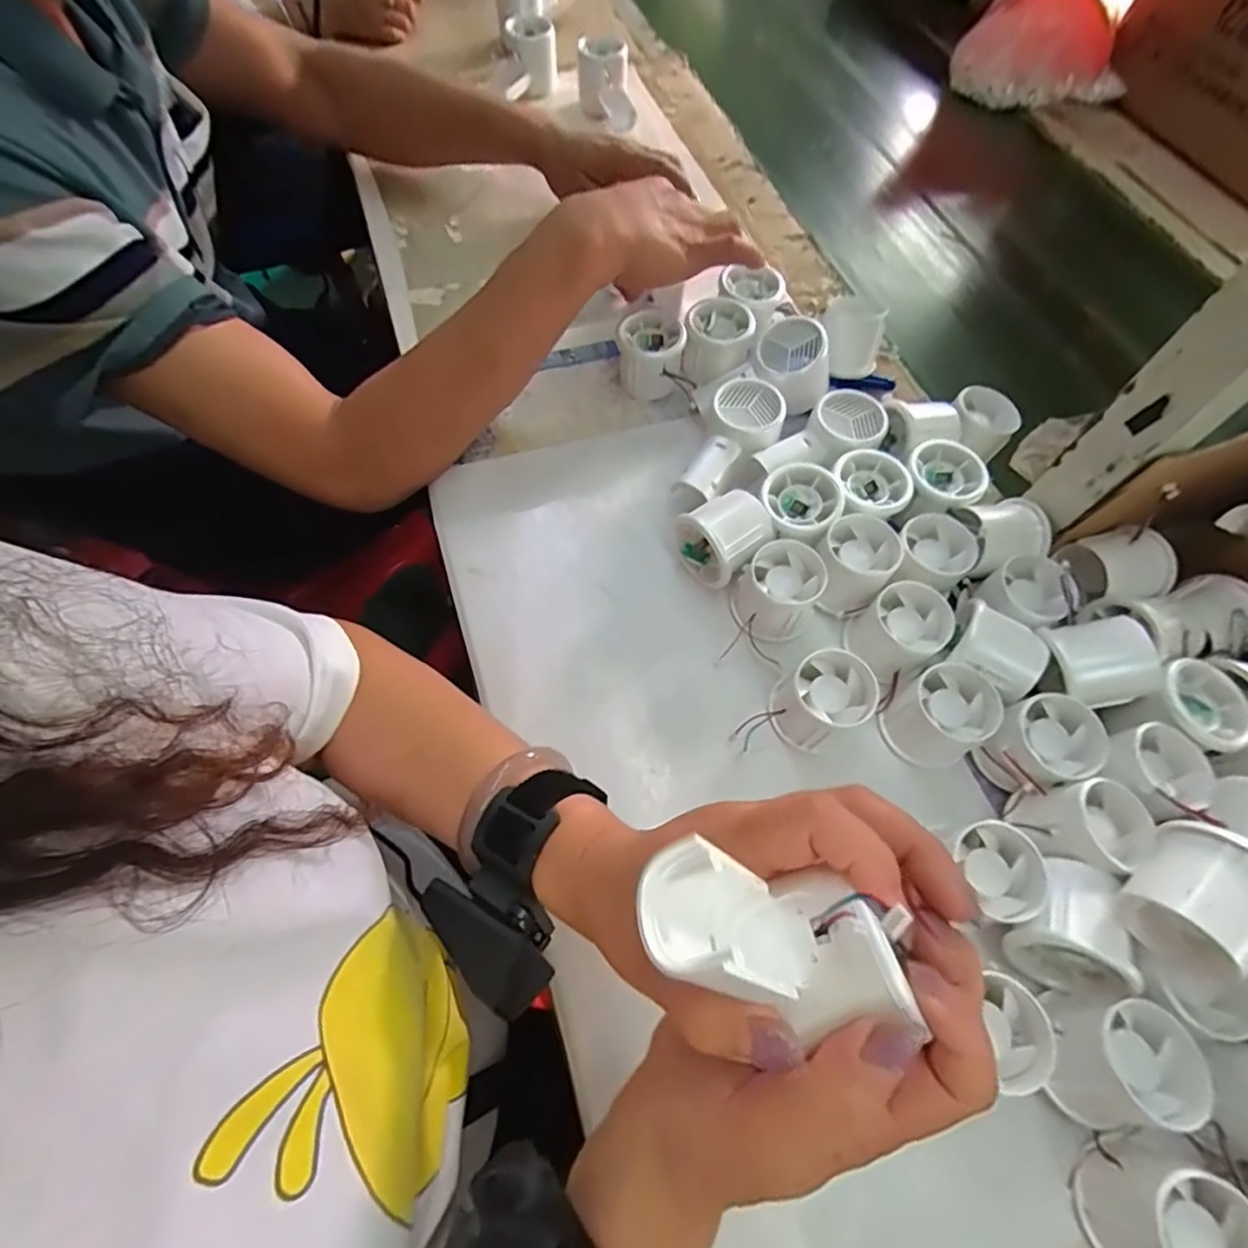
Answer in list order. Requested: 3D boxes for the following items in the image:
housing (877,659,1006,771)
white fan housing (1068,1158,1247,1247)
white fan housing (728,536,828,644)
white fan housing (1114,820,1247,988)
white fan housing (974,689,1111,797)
[{"bbox_3d":[0.204,0.060,0.390,0.055,0.044,0.053,1,64,-2],"label":"housing"},{"bbox_3d":[0.246,0.276,0.277,0.050,0.050,0.059,9,64,2],"label":"white fan housing"},{"bbox_3d":[0.107,-0.023,0.424,0.053,0.048,0.056,1,64,-2],"label":"white fan housing"},{"bbox_3d":[0.278,0.136,0.296,0.049,0.060,0.053,-35,70,-18],"label":"white fan housing"},{"bbox_3d":[0.257,0.076,0.379,0.056,0.046,0.050,-25,68,-14],"label":"white fan housing"}]

